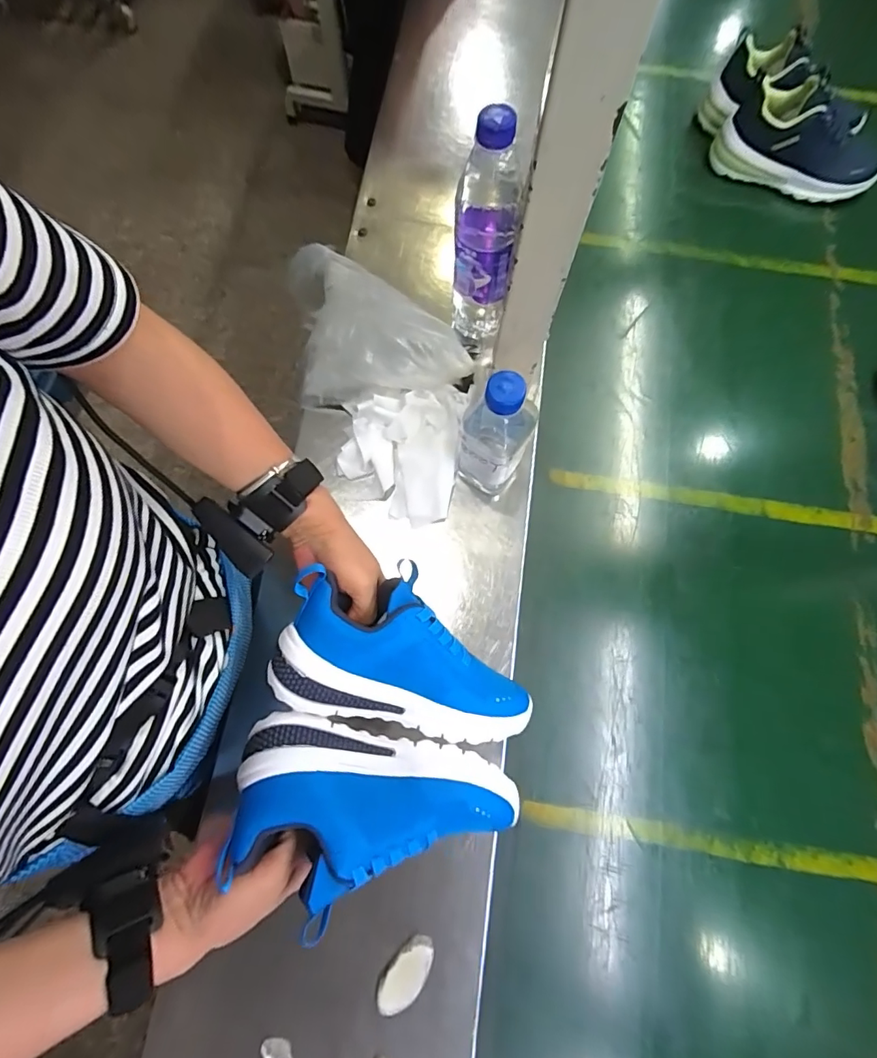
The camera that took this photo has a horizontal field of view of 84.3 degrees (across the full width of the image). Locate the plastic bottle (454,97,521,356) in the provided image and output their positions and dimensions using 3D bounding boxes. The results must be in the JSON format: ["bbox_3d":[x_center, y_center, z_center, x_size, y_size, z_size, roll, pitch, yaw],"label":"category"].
[{"bbox_3d":[0.046,-0.277,0.478,0.058,0.235,0.054,2,73,2],"label":"plastic bottle"}]

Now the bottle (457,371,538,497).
[{"bbox_3d":[0.054,-0.089,0.456,0.061,0.159,0.058,18,74,6],"label":"bottle"}]

